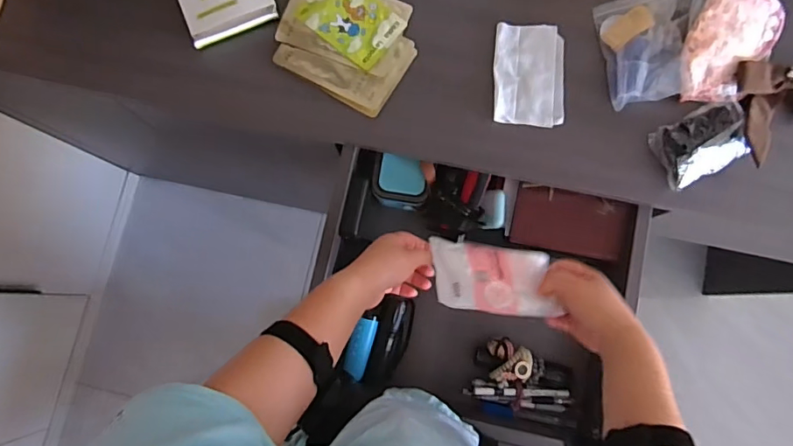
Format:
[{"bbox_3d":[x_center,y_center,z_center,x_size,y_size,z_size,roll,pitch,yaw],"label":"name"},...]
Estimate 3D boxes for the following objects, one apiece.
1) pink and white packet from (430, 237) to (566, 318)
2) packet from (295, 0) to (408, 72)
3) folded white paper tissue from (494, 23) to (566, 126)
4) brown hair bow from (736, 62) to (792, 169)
[{"bbox_3d":[0.113,0.060,0.579,0.135,0.014,0.102,7,42,-3],"label":"pink and white packet"},{"bbox_3d":[-0.058,-0.273,0.668,0.121,0.005,0.095,40,80,2],"label":"packet"},{"bbox_3d":[0.176,-0.195,0.656,0.091,0.007,0.136,4,81,3],"label":"folded white paper tissue"},{"bbox_3d":[0.492,-0.138,0.615,0.141,0.039,0.121,-5,81,1],"label":"brown hair bow"}]

